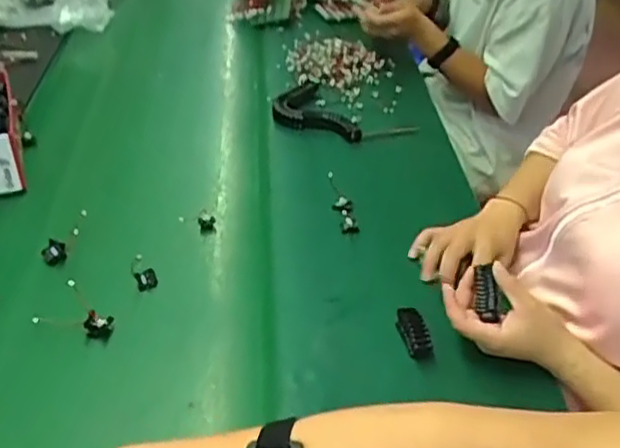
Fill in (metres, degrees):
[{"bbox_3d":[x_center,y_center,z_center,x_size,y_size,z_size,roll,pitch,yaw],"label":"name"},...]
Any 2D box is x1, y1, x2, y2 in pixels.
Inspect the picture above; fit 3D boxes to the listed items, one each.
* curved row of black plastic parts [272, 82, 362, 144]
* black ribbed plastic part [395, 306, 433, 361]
[{"bbox_3d":[0.001,-0.217,1.218,0.143,0.031,0.207,-2,38,-8],"label":"curved row of black plastic parts"},{"bbox_3d":[0.112,0.119,0.749,0.028,0.014,0.060,-1,38,-7],"label":"black ribbed plastic part"}]

